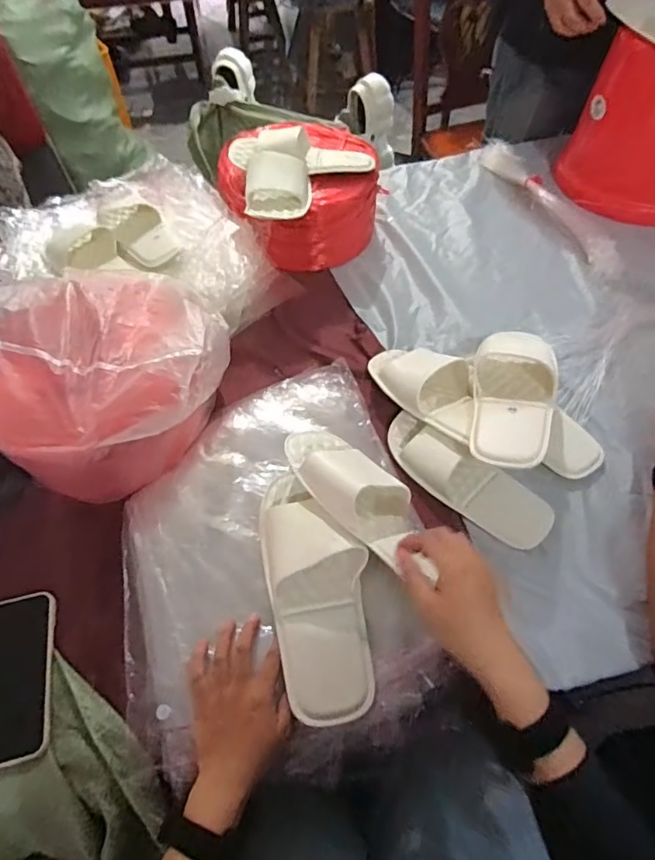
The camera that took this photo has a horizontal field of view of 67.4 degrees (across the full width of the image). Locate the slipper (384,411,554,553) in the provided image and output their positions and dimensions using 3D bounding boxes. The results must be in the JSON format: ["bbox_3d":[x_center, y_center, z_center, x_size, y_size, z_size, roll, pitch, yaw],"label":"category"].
[{"bbox_3d":[0.174,0.054,0.620,0.231,0.046,0.090,31,63,21],"label":"slipper"}]

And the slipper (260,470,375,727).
[{"bbox_3d":[-0.011,0.161,0.523,0.103,0.056,0.255,-13,65,-6],"label":"slipper"}]

